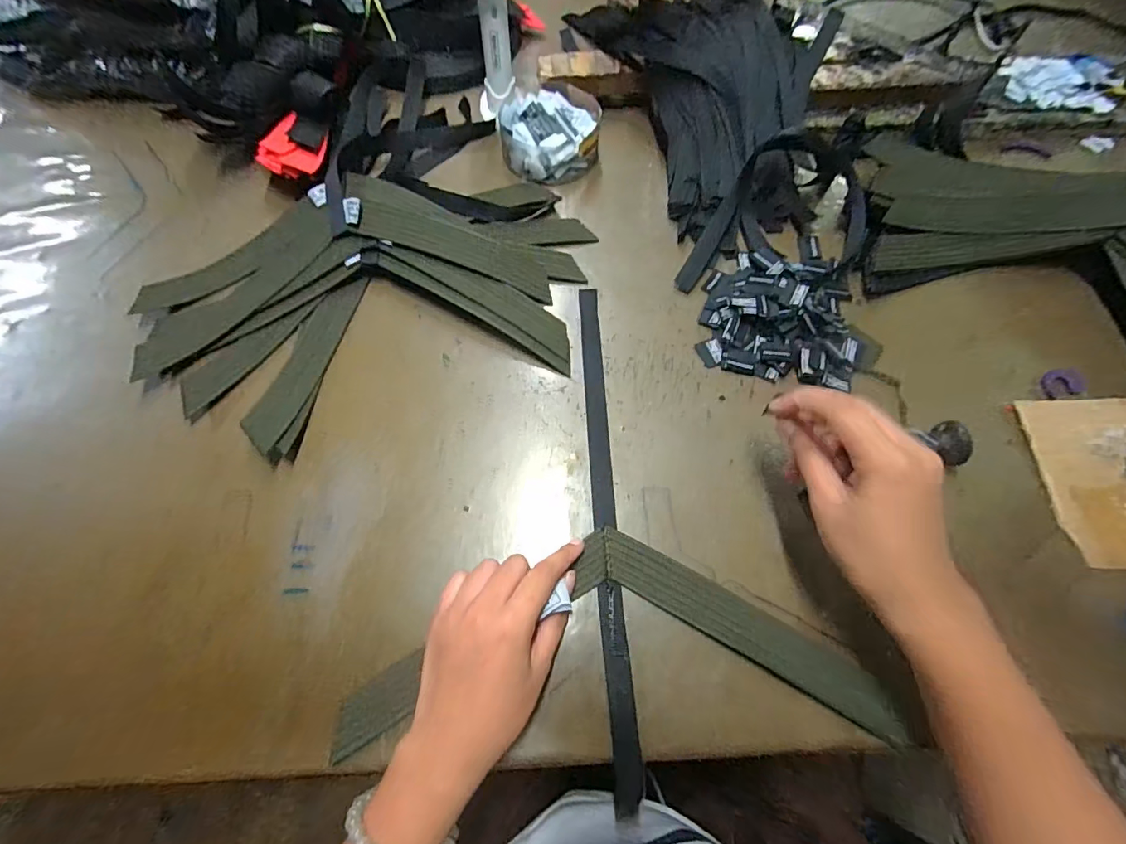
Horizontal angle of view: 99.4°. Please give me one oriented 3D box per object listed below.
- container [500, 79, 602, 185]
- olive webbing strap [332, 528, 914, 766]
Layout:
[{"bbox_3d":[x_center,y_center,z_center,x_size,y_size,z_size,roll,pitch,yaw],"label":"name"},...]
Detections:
[{"bbox_3d":[-0.013,-0.297,0.482,0.095,0.037,0.106,-3,67,-1],"label":"container"},{"bbox_3d":[0.030,0.139,0.314,0.337,0.012,0.128,-4,67,0],"label":"olive webbing strap"}]

